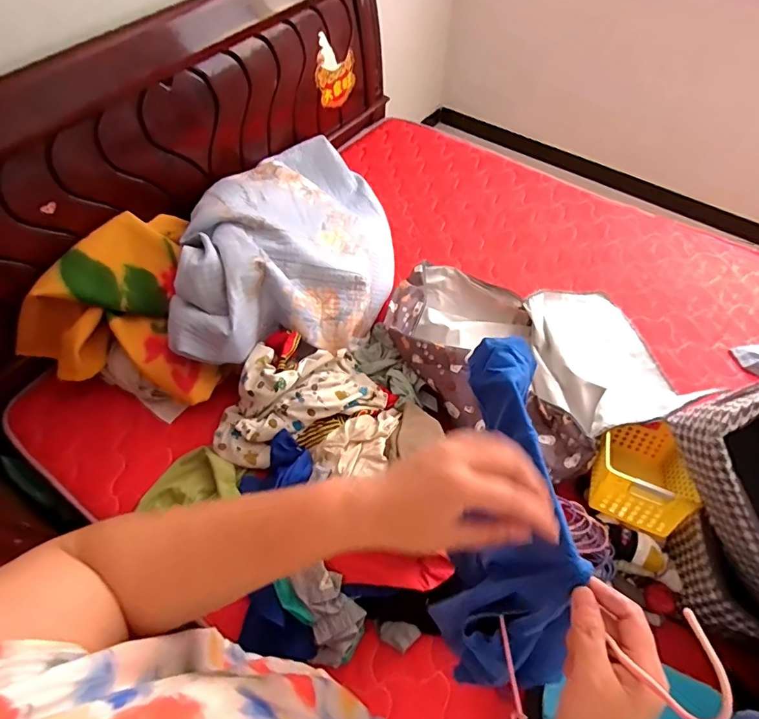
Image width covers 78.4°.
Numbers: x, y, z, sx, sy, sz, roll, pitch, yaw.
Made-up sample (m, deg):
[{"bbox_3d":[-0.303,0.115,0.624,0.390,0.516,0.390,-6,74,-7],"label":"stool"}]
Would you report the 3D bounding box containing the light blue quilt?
[{"bbox_3d":[-0.218,-0.353,1.320,0.482,0.313,0.836,4,56,3],"label":"light blue quilt"}]

